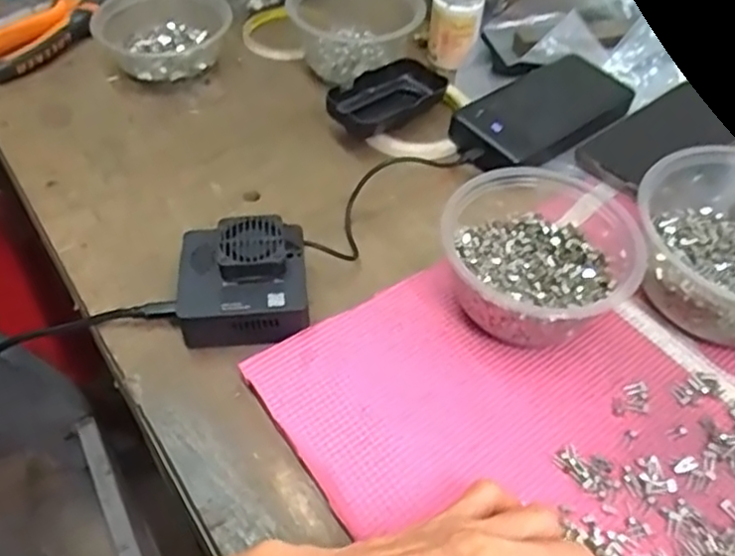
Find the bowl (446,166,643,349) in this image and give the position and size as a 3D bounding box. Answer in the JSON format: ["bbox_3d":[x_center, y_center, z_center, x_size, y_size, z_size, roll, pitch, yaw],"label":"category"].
[{"bbox_3d":[0.106,-0.015,0.426,0.120,0.063,0.123,2,50,-2],"label":"bowl"}]

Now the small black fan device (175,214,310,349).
[{"bbox_3d":[-0.078,0.002,0.426,0.078,0.041,0.073,-3,50,-6],"label":"small black fan device"}]

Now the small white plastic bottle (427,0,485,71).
[{"bbox_3d":[0.078,-0.230,0.598,0.042,0.074,0.051,26,53,17],"label":"small white plastic bottle"}]

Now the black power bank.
[{"bbox_3d":[0.144,-0.135,0.553,0.169,0.022,0.075,-30,58,-25],"label":"black power bank"}]

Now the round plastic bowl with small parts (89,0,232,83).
[{"bbox_3d":[-0.178,-0.213,0.604,0.117,0.045,0.097,-14,52,-15],"label":"round plastic bowl with small parts"}]

